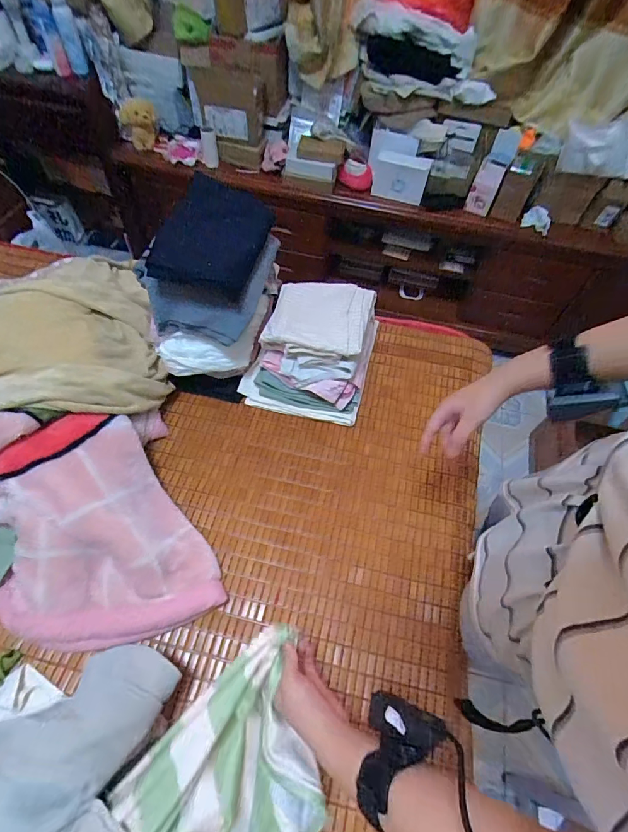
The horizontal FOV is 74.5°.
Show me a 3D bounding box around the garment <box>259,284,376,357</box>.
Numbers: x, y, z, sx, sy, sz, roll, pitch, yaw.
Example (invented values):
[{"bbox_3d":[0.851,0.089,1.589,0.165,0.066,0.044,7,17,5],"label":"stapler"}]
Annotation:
[{"bbox_3d":[0.012,-0.216,0.875,0.208,0.034,0.205,14,58,5],"label":"garment"}]

